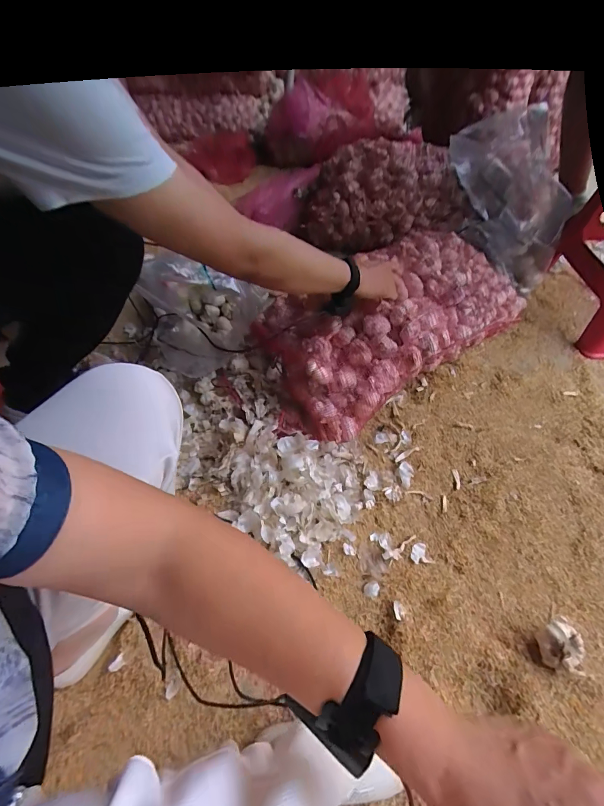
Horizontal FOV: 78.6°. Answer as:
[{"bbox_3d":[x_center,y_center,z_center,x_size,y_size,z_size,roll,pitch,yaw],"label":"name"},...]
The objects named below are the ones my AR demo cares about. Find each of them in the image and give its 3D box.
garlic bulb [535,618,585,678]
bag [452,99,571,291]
[{"bbox_3d":[0.398,0.375,0.568,0.073,0.050,0.071,-4,53,-3],"label":"garlic bulb"},{"bbox_3d":[0.587,-0.585,1.071,0.350,0.377,0.293,19,56,16],"label":"bag"}]

